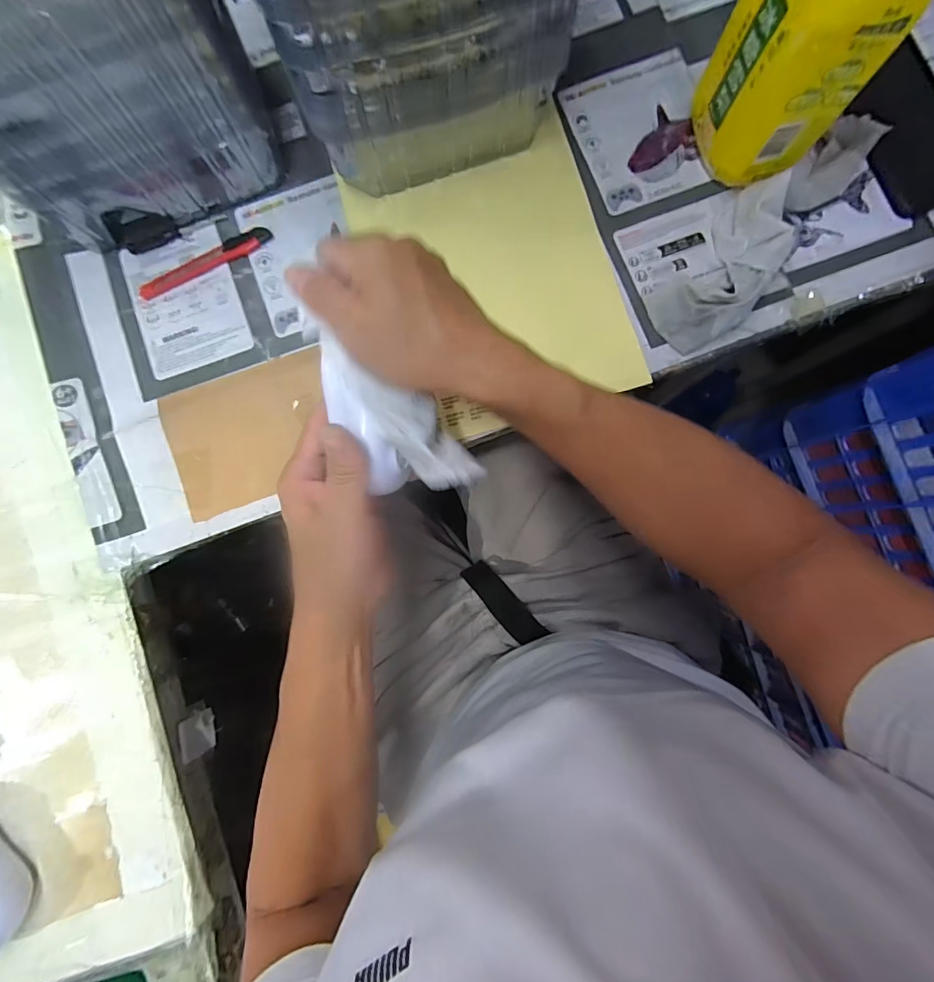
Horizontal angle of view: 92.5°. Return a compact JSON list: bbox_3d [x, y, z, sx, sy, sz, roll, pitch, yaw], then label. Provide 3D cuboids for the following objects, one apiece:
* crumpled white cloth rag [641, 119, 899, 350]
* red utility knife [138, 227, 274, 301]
[{"bbox_3d":[0.251,-0.223,0.368,0.080,0.037,0.250,39,86,5],"label":"crumpled white cloth rag"},{"bbox_3d":[-0.231,-0.203,0.395,0.124,0.005,0.019,-25,84,-1],"label":"red utility knife"}]

